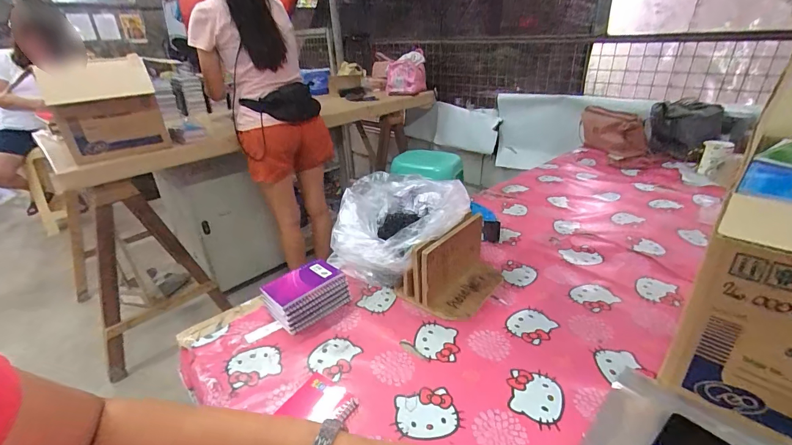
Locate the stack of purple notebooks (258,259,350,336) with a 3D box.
[{"bbox_3d":[-0.169,0.134,0.690,0.138,0.067,0.092,-26,34,-35],"label":"stack of purple notebooks"}]

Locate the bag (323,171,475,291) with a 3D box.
[{"bbox_3d":[0.010,0.022,0.774,0.266,0.169,0.242,9,30,25],"label":"bag"}]

